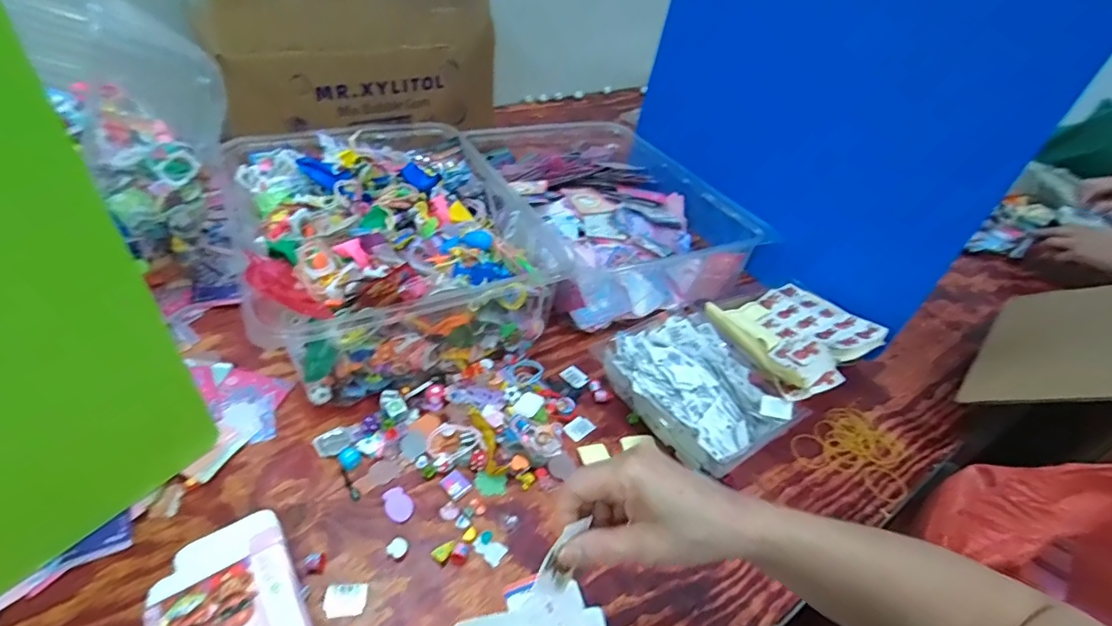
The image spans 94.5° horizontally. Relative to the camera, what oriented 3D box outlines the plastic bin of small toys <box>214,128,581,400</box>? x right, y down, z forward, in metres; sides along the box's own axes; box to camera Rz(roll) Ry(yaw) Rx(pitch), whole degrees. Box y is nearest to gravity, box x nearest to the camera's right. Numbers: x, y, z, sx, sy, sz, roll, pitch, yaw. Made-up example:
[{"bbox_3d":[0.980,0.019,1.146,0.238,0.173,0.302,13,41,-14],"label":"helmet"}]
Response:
[{"bbox_3d":[-0.225,-0.100,0.705,0.322,0.168,0.434,-15,46,-26],"label":"plastic bin of small toys"}]

